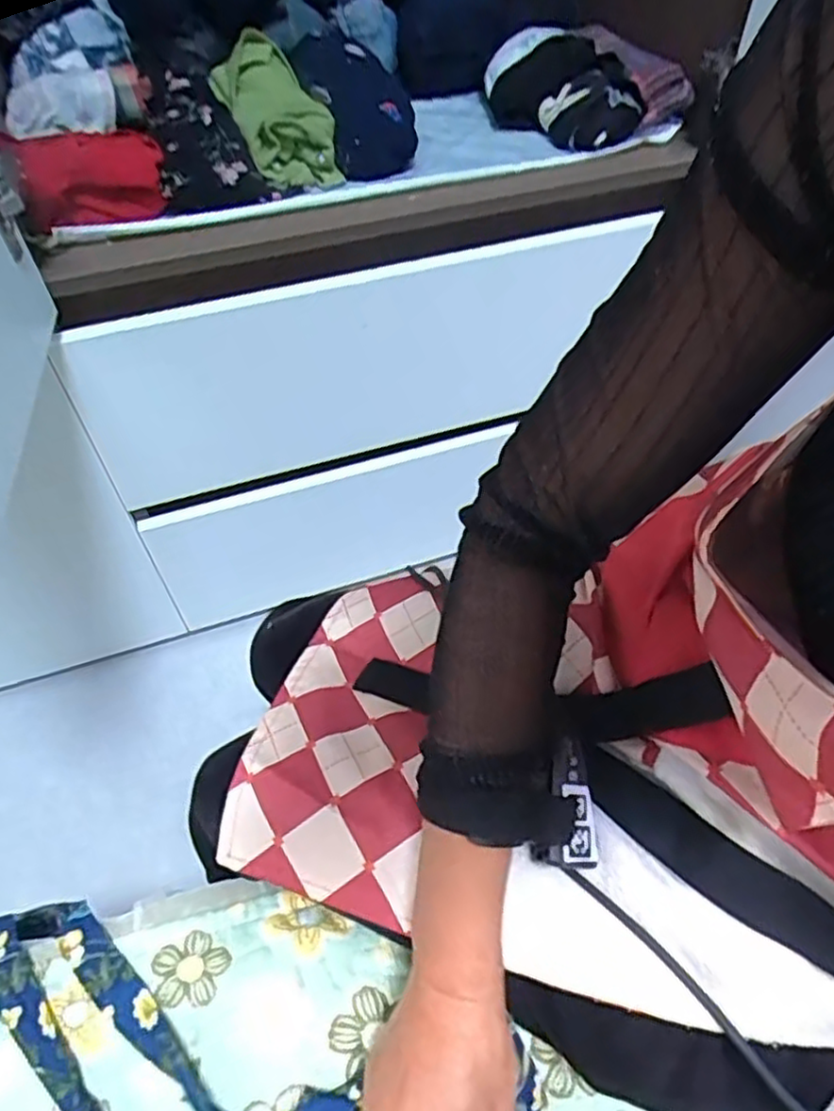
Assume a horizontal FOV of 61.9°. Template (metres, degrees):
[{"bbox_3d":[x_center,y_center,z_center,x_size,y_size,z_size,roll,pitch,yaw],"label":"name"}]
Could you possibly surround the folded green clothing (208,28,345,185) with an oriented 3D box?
[{"bbox_3d":[-0.153,-0.474,0.732,0.102,0.053,0.196,-19,73,-13],"label":"folded green clothing"}]

